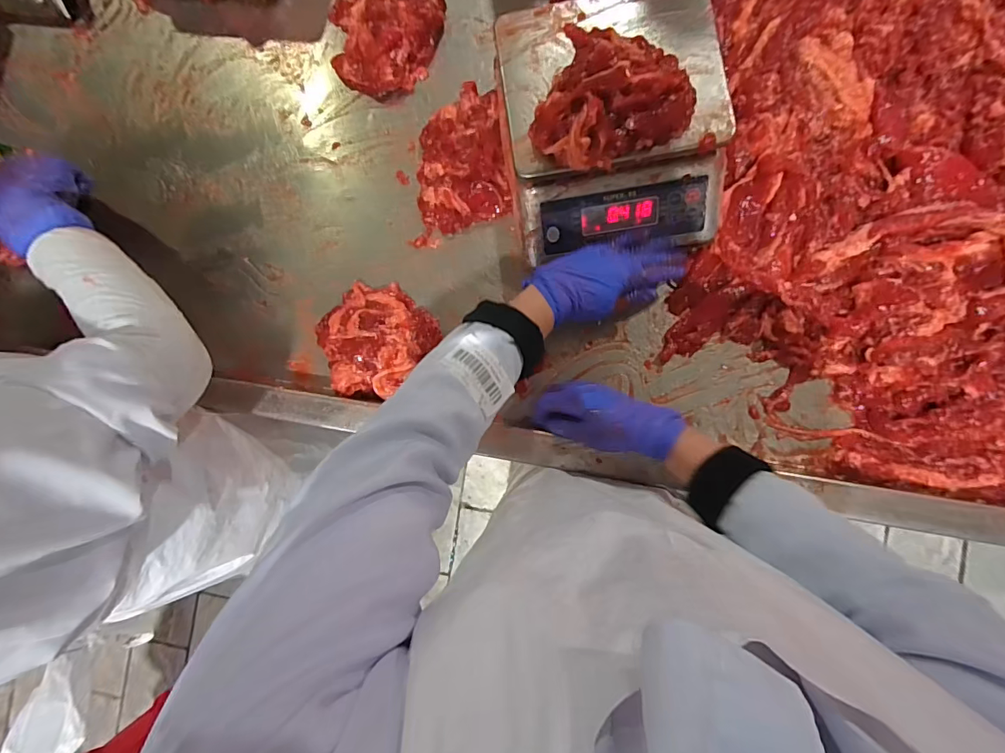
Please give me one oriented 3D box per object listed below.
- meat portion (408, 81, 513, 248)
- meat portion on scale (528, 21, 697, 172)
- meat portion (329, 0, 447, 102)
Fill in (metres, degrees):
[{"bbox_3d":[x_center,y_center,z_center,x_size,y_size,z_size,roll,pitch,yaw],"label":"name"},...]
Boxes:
[{"bbox_3d":[-0.048,-0.269,0.570,0.120,0.031,0.203,5,89,7],"label":"meat portion"},{"bbox_3d":[0.109,-0.270,0.439,0.141,0.046,0.138,0,88,7],"label":"meat portion on scale"},{"bbox_3d":[-0.161,-0.461,0.592,0.148,0.031,0.164,27,92,7],"label":"meat portion"}]

